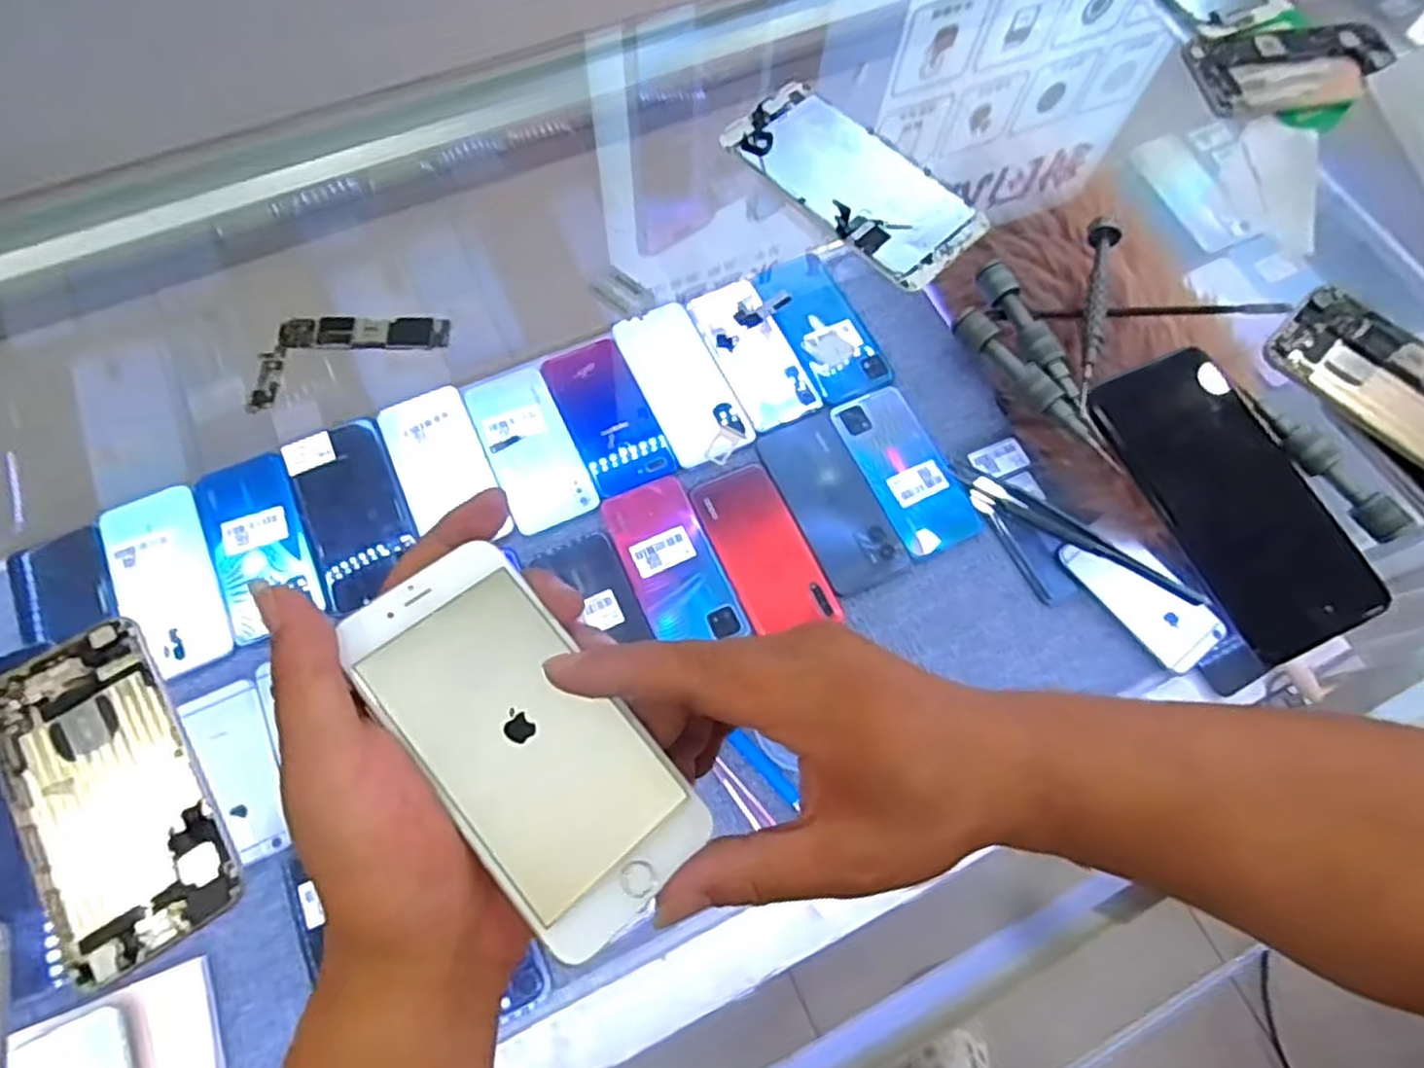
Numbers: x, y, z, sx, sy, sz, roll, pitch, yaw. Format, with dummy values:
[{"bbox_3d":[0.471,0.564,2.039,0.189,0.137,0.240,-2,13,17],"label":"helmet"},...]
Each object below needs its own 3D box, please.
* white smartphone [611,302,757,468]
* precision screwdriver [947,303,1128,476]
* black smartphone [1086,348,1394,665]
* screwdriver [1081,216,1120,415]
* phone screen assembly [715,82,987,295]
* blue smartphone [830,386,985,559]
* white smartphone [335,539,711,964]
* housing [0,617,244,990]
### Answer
[{"bbox_3d":[-0.028,-0.142,0.695,0.075,0.005,0.162,-24,73,-10],"label":"white smartphone"},{"bbox_3d":[0.168,-0.077,0.382,0.015,0.016,0.110,-38,76,-14],"label":"precision screwdriver"},{"bbox_3d":[0.258,-0.019,0.369,0.076,0.015,0.151,-24,82,-3],"label":"black smartphone"},{"bbox_3d":[0.205,-0.120,0.399,0.014,0.012,0.127,15,70,3],"label":"screwdriver"},{"bbox_3d":[0.083,-0.208,0.435,0.076,0.013,0.152,-41,77,-15],"label":"phone screen assembly"},{"bbox_3d":[0.175,-0.059,0.676,0.072,0.012,0.159,-21,72,-10],"label":"blue smartphone"},{"bbox_3d":[-0.063,0.067,0.252,0.061,0.014,0.132,-37,79,-14],"label":"white smartphone"},{"bbox_3d":[-0.247,0.105,0.307,0.064,0.014,0.136,-32,74,-13],"label":"housing"}]

